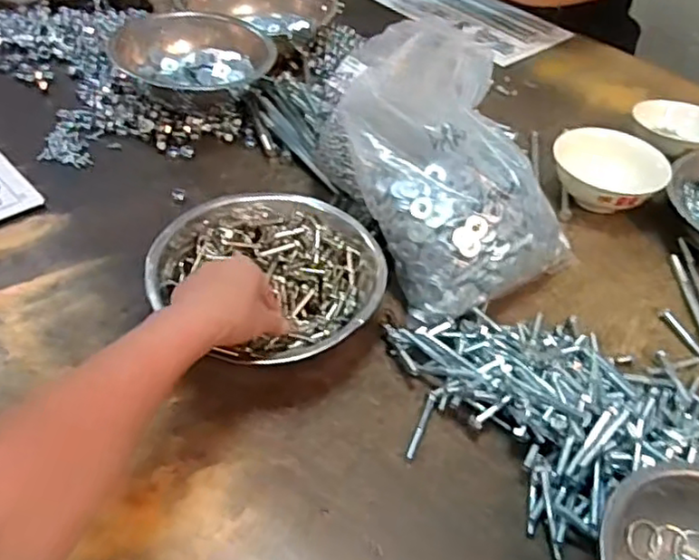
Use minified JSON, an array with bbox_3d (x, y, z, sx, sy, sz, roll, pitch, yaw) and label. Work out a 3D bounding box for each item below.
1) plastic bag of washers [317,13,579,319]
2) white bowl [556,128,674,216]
[{"bbox_3d":[0.095,-0.130,0.695,0.195,0.192,0.298,-19,50,-24],"label":"plastic bag of washers"},{"bbox_3d":[0.324,-0.133,0.810,0.121,0.074,0.121,4,45,-4],"label":"white bowl"}]

